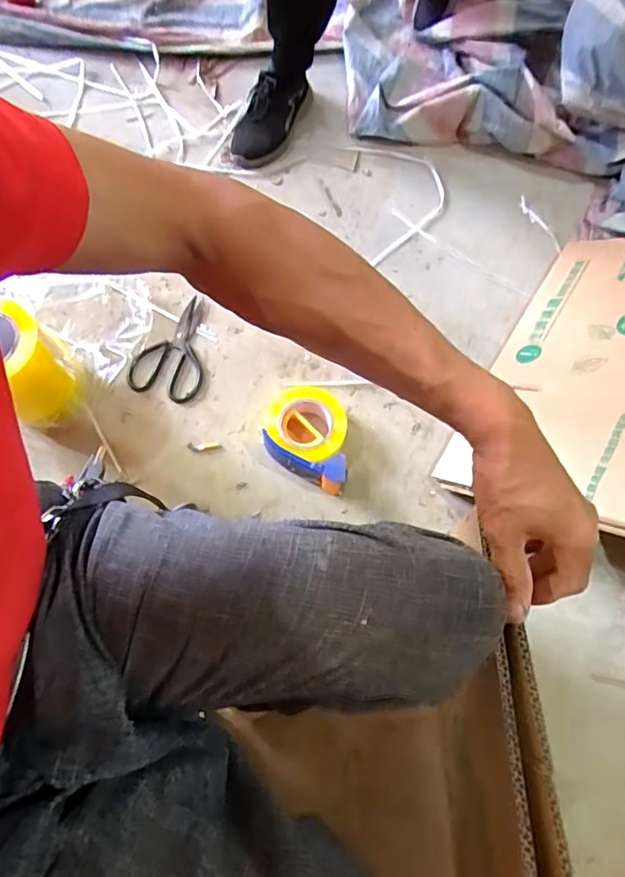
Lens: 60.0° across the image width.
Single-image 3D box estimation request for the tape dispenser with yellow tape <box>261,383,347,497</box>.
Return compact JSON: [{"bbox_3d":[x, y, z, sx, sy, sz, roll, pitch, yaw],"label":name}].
[{"bbox_3d":[-0.012,0.000,0.851,0.133,0.058,0.205,-12,58,12],"label":"tape dispenser with yellow tape"}]

